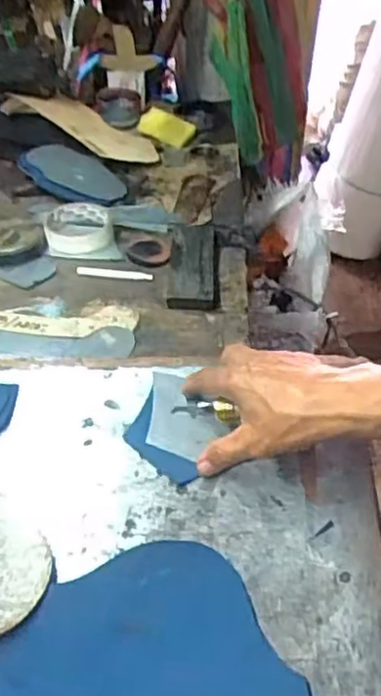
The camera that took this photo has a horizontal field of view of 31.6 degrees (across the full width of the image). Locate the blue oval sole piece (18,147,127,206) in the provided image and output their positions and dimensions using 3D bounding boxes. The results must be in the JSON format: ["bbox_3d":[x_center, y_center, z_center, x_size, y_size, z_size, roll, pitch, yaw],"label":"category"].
[{"bbox_3d":[-0.173,-0.246,0.972,0.159,0.015,0.098,17,48,-1],"label":"blue oval sole piece"}]

